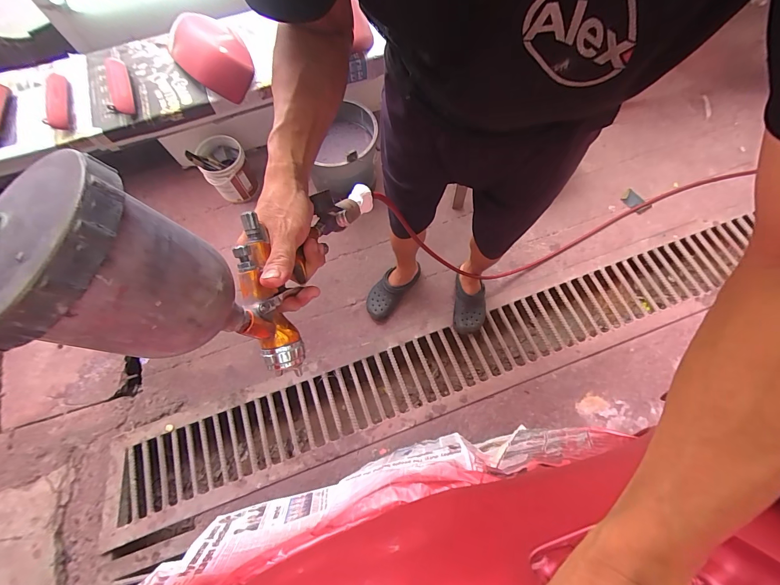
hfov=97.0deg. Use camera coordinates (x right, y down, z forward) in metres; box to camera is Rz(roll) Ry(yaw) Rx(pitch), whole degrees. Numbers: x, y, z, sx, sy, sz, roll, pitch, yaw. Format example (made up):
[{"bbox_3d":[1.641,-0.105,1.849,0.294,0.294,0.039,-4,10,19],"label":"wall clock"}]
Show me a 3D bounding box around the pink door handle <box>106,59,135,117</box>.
[{"bbox_3d":[-0.587,-0.452,0.750,0.034,0.018,0.170,-23,75,-6],"label":"pink door handle"}]

